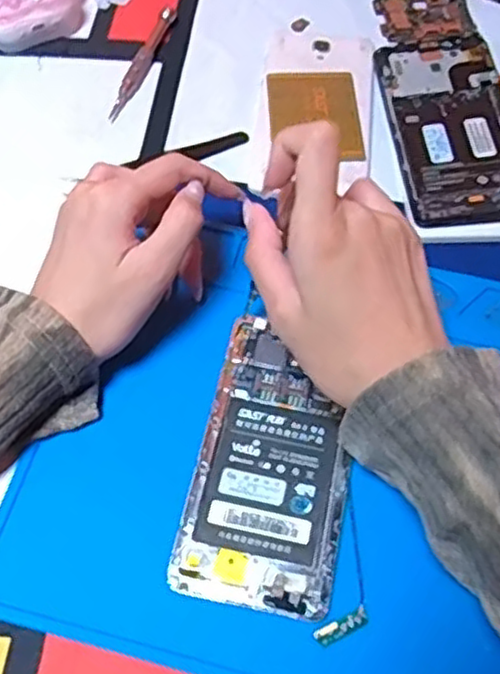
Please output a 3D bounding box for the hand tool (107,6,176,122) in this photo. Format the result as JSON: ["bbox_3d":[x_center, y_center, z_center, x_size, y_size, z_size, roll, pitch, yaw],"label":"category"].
[{"bbox_3d":[-0.070,-0.183,0.479,0.010,0.011,0.104,16,62,8],"label":"hand tool"}]

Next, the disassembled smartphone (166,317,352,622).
[{"bbox_3d":[0.013,0.058,0.342,0.070,0.006,0.132,12,61,6],"label":"disassembled smartphone"}]

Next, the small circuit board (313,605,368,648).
[{"bbox_3d":[0.039,0.123,0.306,0.024,0.004,0.008,-24,64,-14],"label":"small circuit board"}]

